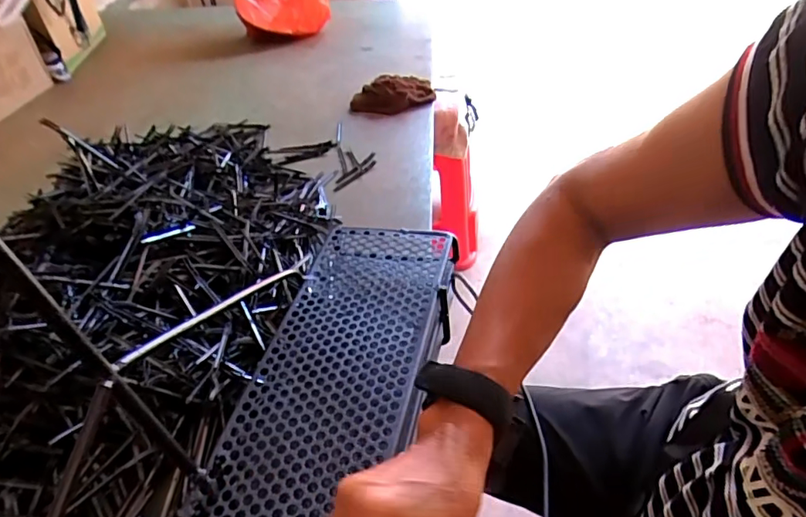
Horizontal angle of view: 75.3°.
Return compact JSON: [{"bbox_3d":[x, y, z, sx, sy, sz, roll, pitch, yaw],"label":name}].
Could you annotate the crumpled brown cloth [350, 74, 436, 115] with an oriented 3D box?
[{"bbox_3d":[-0.014,-0.304,0.961,0.162,0.049,0.072,-22,44,-19],"label":"crumpled brown cloth"}]

